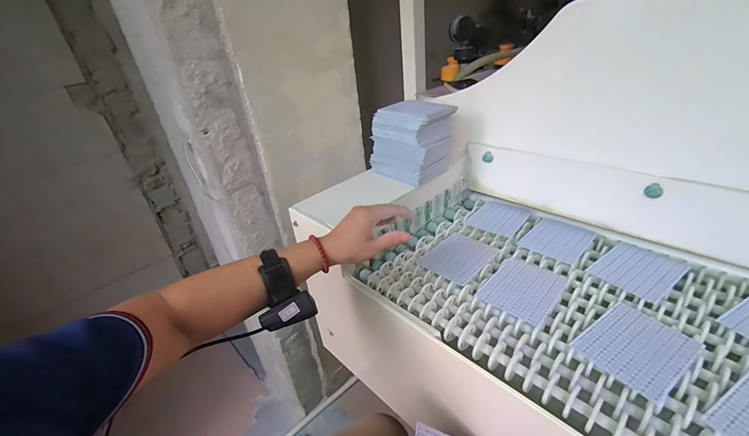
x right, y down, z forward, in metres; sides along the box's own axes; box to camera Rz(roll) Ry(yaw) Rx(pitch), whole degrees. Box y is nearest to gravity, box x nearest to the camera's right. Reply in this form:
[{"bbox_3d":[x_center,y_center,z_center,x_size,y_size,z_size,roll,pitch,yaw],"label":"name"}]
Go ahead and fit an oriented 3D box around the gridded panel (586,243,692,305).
[{"bbox_3d":[0.442,0.085,0.562,0.131,0.007,0.100,-24,35,-26],"label":"gridded panel"}]

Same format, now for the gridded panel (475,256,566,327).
[{"bbox_3d":[0.244,0.113,0.549,0.100,0.009,0.132,23,42,40],"label":"gridded panel"}]

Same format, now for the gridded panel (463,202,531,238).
[{"bbox_3d":[0.274,-0.001,0.741,0.102,0.007,0.126,19,40,36],"label":"gridded panel"}]

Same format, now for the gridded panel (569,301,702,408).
[{"bbox_3d":[0.344,0.168,0.439,0.131,0.007,0.100,-20,33,-24],"label":"gridded panel"}]

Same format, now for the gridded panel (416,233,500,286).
[{"bbox_3d":[0.160,0.073,0.637,0.130,0.007,0.102,-30,38,-33],"label":"gridded panel"}]

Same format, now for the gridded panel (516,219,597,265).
[{"bbox_3d":[0.355,0.042,0.654,0.122,0.005,0.101,-31,38,-34],"label":"gridded panel"}]

